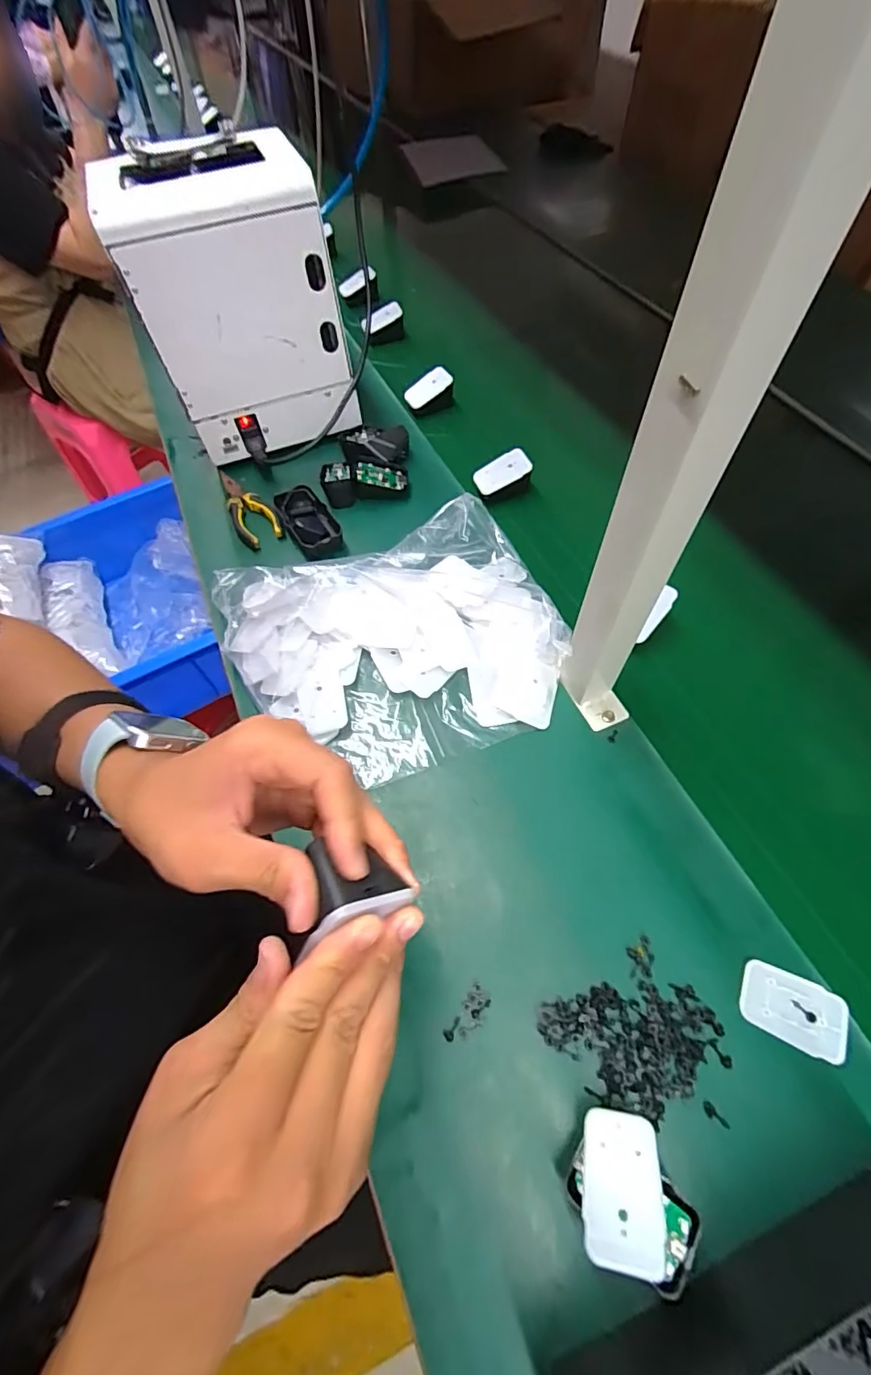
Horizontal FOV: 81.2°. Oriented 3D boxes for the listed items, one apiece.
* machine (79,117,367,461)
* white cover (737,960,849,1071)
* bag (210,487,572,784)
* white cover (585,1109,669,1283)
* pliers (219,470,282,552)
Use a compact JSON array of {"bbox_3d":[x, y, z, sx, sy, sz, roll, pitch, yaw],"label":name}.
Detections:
[{"bbox_3d":[-0.223,-0.446,0.615,0.207,0.279,0.145,-12,61,-4],"label":"machine"},{"bbox_3d":[0.257,0.231,0.363,0.068,0.004,0.045,21,64,14],"label":"white cover"},{"bbox_3d":[-0.048,-0.053,0.518,0.334,0.047,0.274,-16,61,-6],"label":"bag"},{"bbox_3d":[0.111,0.296,0.301,0.043,0.005,0.069,-3,44,19],"label":"white cover"},{"bbox_3d":[-0.243,-0.233,0.650,0.051,0.013,0.148,-29,63,-13],"label":"pliers"}]

